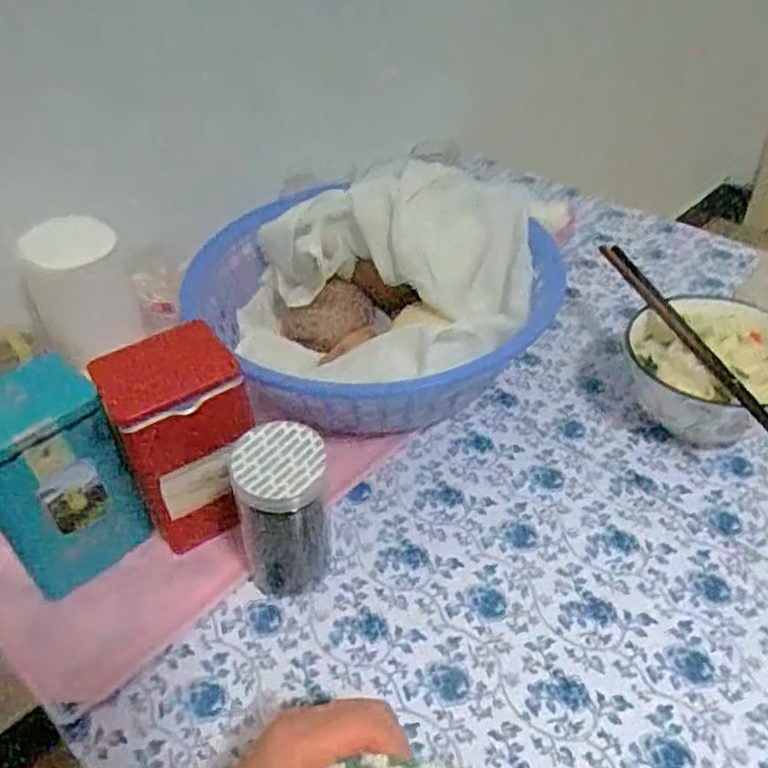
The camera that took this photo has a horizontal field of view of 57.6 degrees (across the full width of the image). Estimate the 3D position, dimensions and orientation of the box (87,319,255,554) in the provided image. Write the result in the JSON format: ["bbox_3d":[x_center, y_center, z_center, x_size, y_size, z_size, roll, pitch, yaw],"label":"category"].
[{"bbox_3d":[-0.135,0.040,0.485,0.083,0.148,0.070,-20,45,-18],"label":"box"}]

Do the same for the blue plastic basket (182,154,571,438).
[{"bbox_3d":[0.003,-0.076,0.610,0.284,0.129,0.266,-2,42,2],"label":"blue plastic basket"}]

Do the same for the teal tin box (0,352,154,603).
[{"bbox_3d":[-0.219,0.065,0.463,0.084,0.154,0.060,-34,51,-30],"label":"teal tin box"}]

